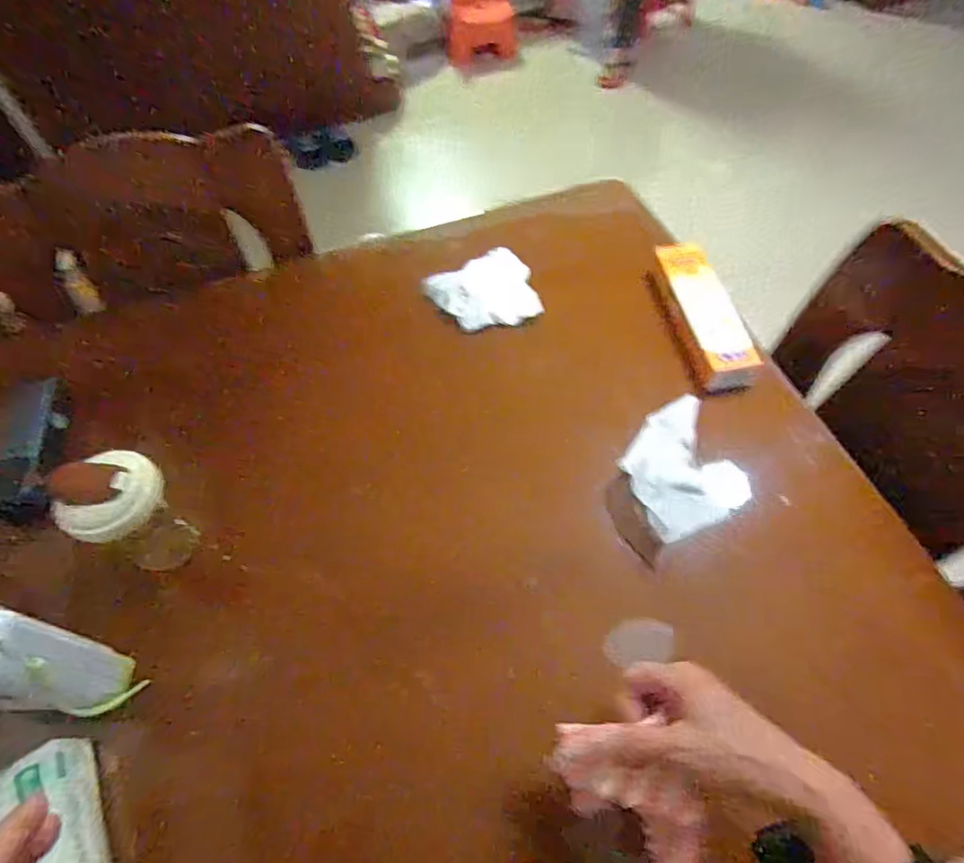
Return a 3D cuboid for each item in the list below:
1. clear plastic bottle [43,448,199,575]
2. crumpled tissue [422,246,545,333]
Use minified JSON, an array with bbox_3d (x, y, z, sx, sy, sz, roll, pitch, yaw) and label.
[{"bbox_3d":[-0.311,0.086,0.527,0.075,0.158,0.082,33,64,21],"label":"clear plastic bottle"},{"bbox_3d":[0.013,-0.178,0.719,0.133,0.032,0.119,-35,62,-19],"label":"crumpled tissue"}]

